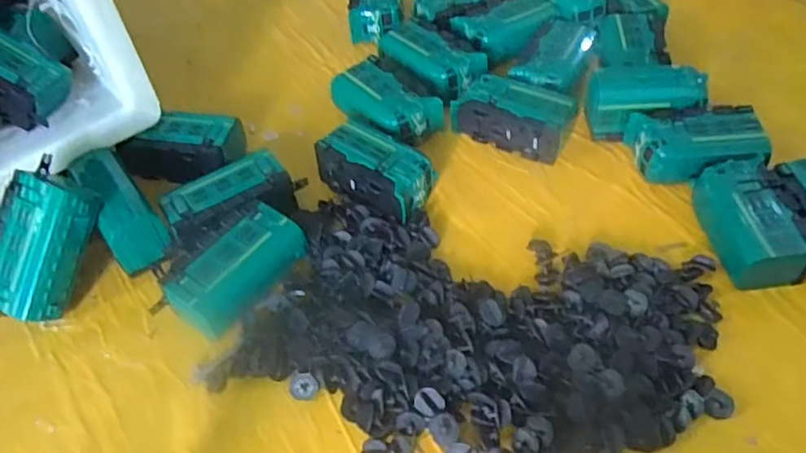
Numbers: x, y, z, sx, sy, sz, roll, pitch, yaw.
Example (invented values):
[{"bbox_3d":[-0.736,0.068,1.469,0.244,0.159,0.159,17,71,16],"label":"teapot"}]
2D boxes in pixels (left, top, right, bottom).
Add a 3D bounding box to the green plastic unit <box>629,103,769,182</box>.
[{"bbox_3d":[0.229,-0.060,0.502,0.092,0.042,0.066,-1,50,2],"label":"green plastic unit"}]

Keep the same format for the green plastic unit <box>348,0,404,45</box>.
[{"bbox_3d":[-0.026,-0.230,0.667,0.061,0.041,0.101,-2,50,2],"label":"green plastic unit"}]

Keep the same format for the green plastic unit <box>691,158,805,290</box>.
[{"bbox_3d":[0.245,-0.001,0.449,0.052,0.036,0.095,-6,50,-2],"label":"green plastic unit"}]

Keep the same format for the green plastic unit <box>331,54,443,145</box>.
[{"bbox_3d":[-0.015,-0.105,0.560,0.061,0.038,0.103,-33,56,-22],"label":"green plastic unit"}]

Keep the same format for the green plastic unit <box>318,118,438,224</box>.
[{"bbox_3d":[-0.021,-0.043,0.508,0.093,0.039,0.053,34,59,27],"label":"green plastic unit"}]

